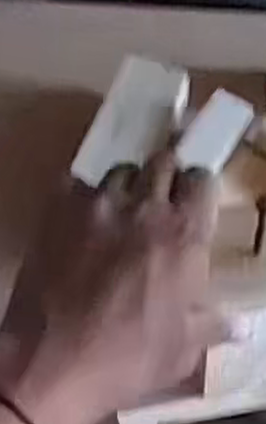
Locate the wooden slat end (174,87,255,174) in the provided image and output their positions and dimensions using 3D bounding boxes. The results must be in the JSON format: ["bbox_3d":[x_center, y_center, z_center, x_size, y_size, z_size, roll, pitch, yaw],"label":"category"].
[{"bbox_3d":[0.072,-0.068,0.694,0.042,0.010,0.081,40,69,-10],"label":"wooden slat end"}]

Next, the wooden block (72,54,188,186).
[{"bbox_3d":[0.001,-0.078,0.715,0.065,0.032,0.129,19,64,10],"label":"wooden block"}]

